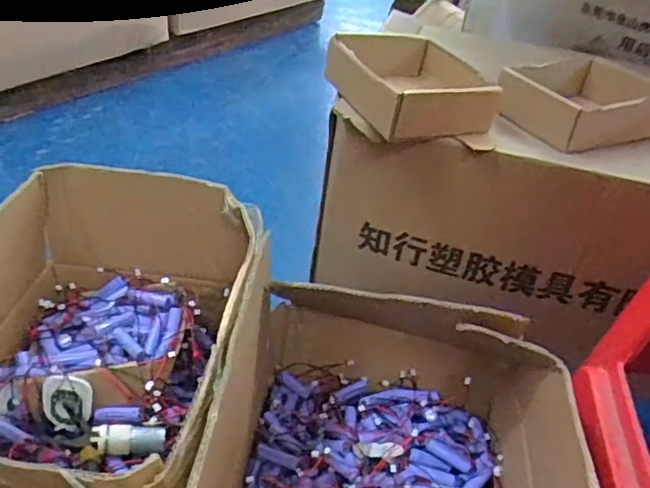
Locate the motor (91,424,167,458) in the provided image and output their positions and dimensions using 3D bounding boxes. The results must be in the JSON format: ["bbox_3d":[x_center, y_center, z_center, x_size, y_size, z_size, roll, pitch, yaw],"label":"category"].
[{"bbox_3d":[-0.181,0.181,0.555,0.064,0.023,0.022,-3,37,-11],"label":"motor"}]

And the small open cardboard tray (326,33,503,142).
[{"bbox_3d":[0.097,-0.180,0.679,0.151,0.062,0.166,-10,38,-19],"label":"small open cardboard tray"}]

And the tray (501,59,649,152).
[{"bbox_3d":[0.300,-0.170,0.704,0.166,0.050,0.151,-15,40,-25],"label":"tray"}]

